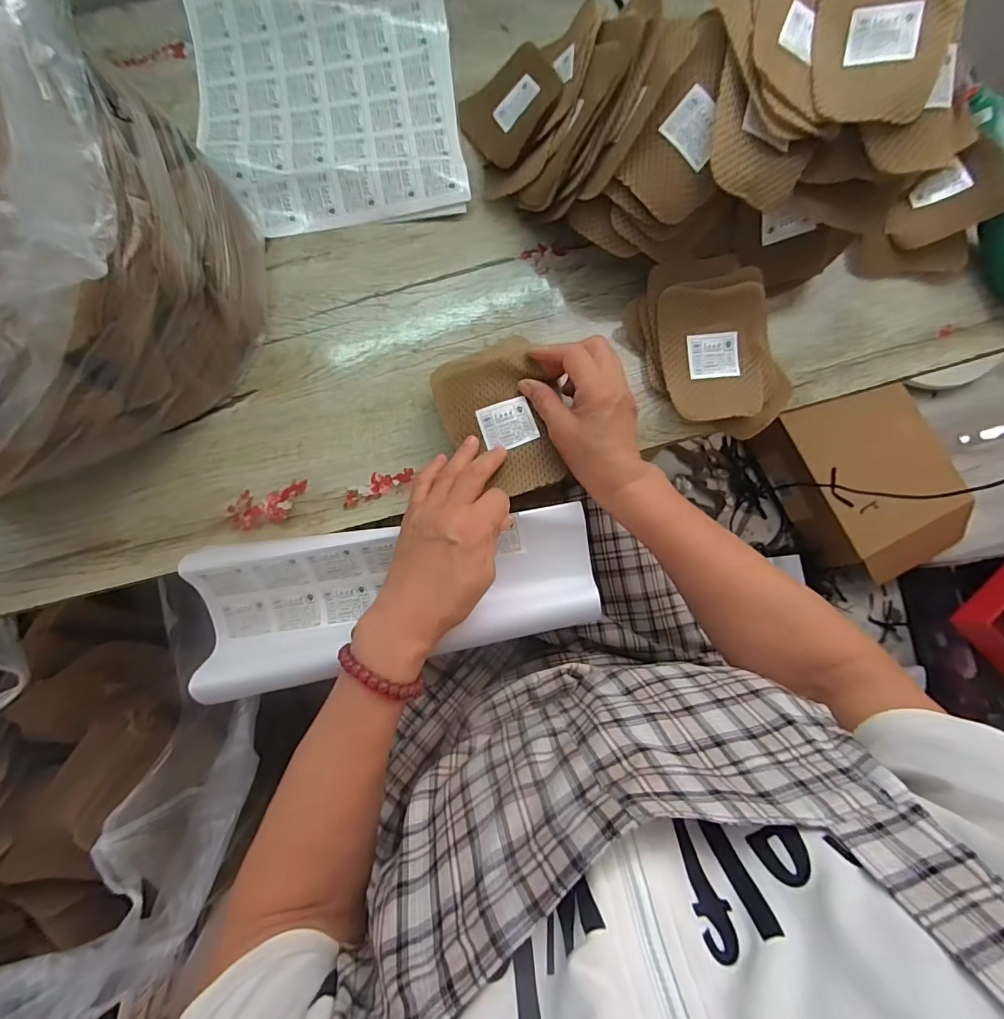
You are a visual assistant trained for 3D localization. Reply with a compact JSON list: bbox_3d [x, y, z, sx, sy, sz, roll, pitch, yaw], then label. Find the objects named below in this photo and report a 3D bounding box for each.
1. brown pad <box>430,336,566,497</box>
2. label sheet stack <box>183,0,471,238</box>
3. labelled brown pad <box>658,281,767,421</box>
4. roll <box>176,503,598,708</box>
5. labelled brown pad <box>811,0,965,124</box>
[{"bbox_3d":[0.004,-0.077,0.402,0.096,0.018,0.131,-25,83,-4],"label":"brown pad"},{"bbox_3d":[-0.181,-0.433,0.444,0.262,0.094,0.314,-7,82,-2],"label":"label sheet stack"},{"bbox_3d":[0.193,-0.140,0.427,0.097,0.014,0.115,-6,89,-4],"label":"labelled brown pad"},{"bbox_3d":[-0.087,0.076,0.408,0.326,0.085,0.116,-9,82,5],"label":"roll"},{"bbox_3d":[0.281,-0.349,0.352,0.091,0.011,0.118,9,96,14],"label":"labelled brown pad"}]

